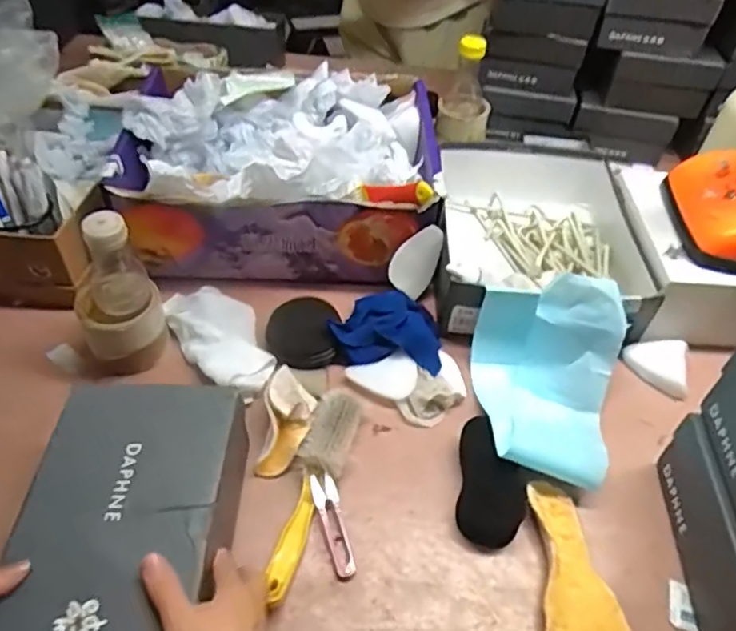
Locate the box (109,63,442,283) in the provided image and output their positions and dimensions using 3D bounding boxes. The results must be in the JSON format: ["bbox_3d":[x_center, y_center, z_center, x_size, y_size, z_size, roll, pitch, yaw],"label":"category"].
[{"bbox_3d":[-0.112,-0.195,0.821,0.390,0.177,0.339,-1,48,-4],"label":"box"}]

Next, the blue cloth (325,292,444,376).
[{"bbox_3d":[0.026,0.013,0.746,0.132,0.037,0.105,11,48,6],"label":"blue cloth"}]

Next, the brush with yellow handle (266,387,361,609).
[{"bbox_3d":[-0.052,0.171,0.611,0.047,0.035,0.220,11,48,6],"label":"brush with yellow handle"}]

